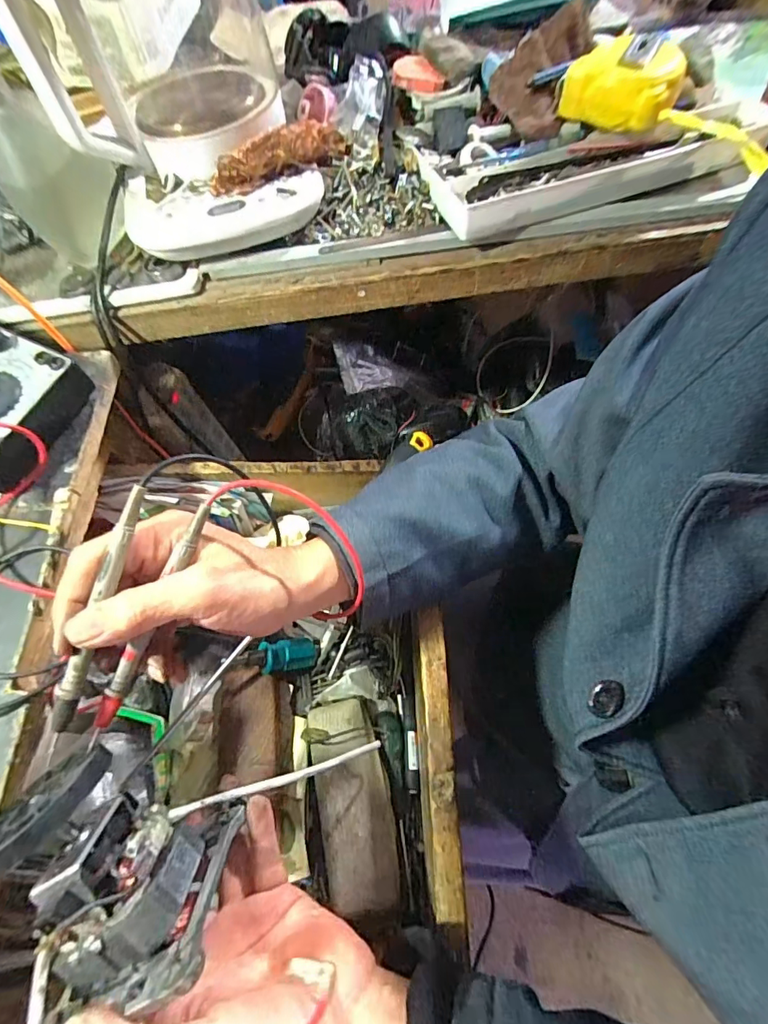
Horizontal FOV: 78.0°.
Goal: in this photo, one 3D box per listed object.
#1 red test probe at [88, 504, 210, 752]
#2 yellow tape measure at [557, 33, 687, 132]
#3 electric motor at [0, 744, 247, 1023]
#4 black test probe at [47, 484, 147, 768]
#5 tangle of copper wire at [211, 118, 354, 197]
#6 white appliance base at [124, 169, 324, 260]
[{"bbox_3d":[-0.127,0.061,0.256,0.009,0.010,0.140,22,84,12],"label":"red test probe"},{"bbox_3d":[0.189,-0.340,0.375,0.085,0.039,0.058,23,68,16],"label":"yellow tape measure"},{"bbox_3d":[-0.137,0.187,0.237,0.129,0.082,0.107,34,58,-8],"label":"electric motor"},{"bbox_3d":[-0.147,0.054,0.241,0.010,0.009,0.141,15,85,9],"label":"black test probe"},{"bbox_3d":[-0.090,-0.302,0.398,0.117,0.027,0.022,-25,64,-7],"label":"tangle of copper wire"},{"bbox_3d":[-0.130,-0.252,0.396,0.159,0.028,0.069,-12,63,0],"label":"white appliance base"}]

